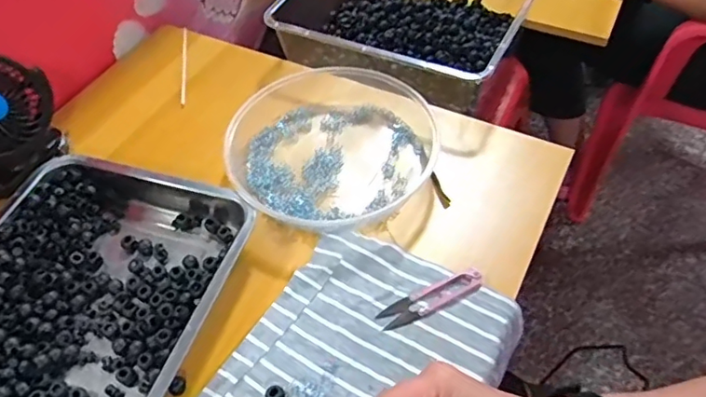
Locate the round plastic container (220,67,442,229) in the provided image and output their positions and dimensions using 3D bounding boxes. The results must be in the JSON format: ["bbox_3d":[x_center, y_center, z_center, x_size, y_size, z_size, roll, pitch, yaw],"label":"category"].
[{"bbox_3d":[-0.031,-0.067,0.627,0.230,0.043,0.230,-2,52,2],"label":"round plastic container"}]

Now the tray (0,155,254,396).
[{"bbox_3d":[-0.263,0.113,0.498,0.255,0.037,0.340,13,54,13],"label":"tray"}]

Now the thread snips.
[{"bbox_3d":[0.072,0.092,0.517,0.101,0.007,0.024,-21,54,-13],"label":"thread snips"}]

